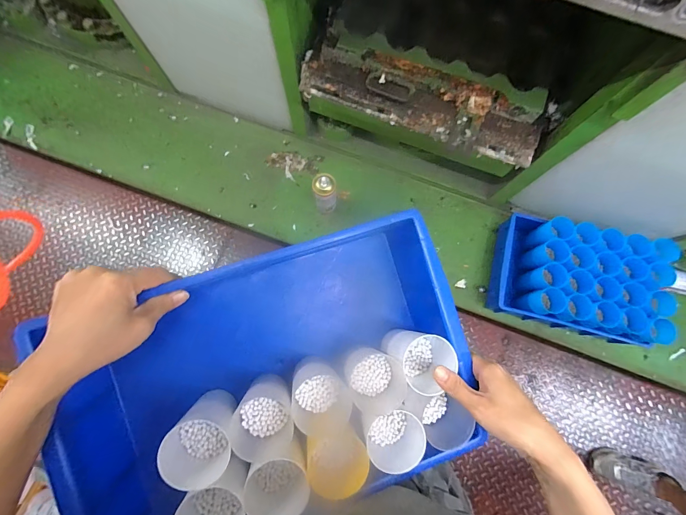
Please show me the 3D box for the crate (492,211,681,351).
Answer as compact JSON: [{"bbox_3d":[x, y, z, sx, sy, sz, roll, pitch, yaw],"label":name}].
[{"bbox_3d":[0.614,0.057,0.850,0.380,0.173,0.269,14,79,2],"label":"crate"}]

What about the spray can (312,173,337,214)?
[{"bbox_3d":[-0.049,-0.172,0.891,0.060,0.161,0.060,0,79,-1],"label":"spray can"}]

